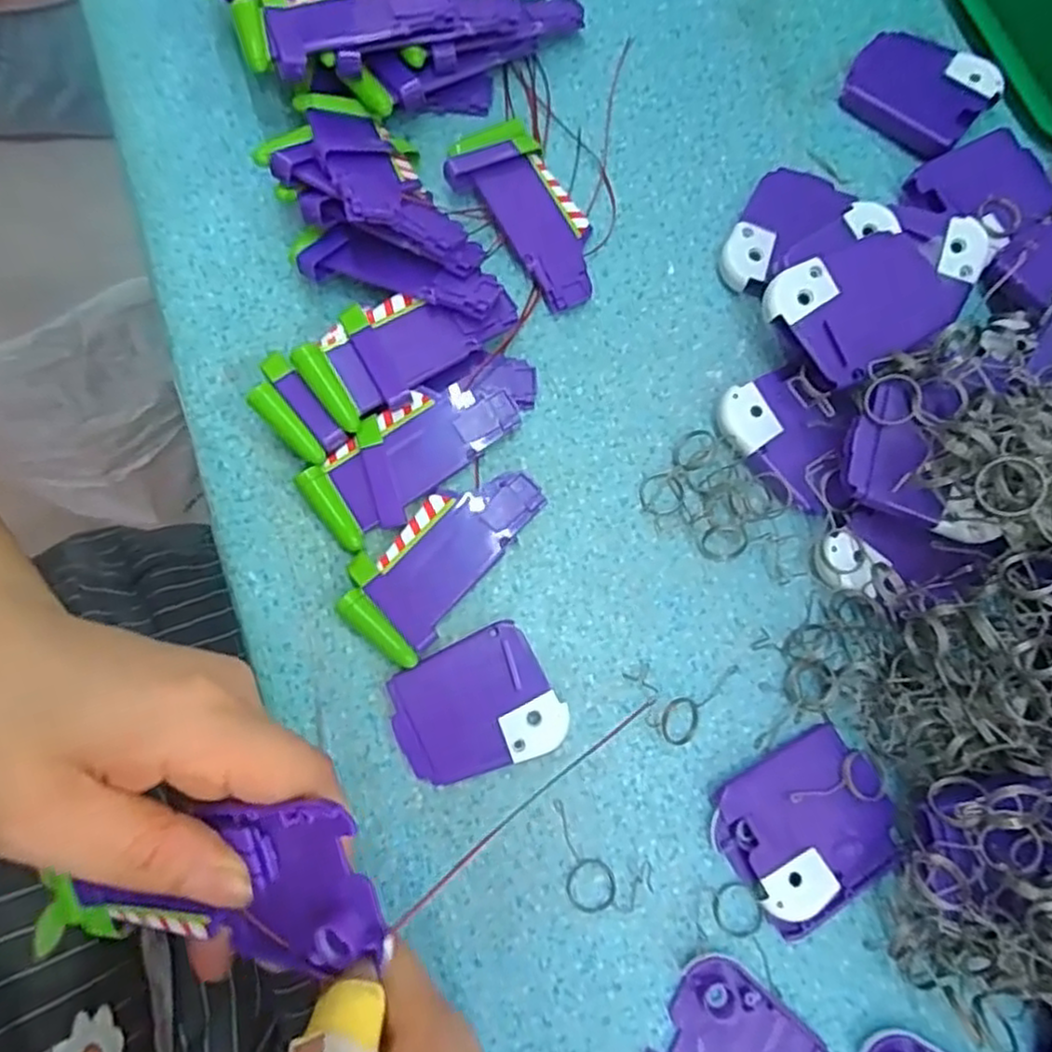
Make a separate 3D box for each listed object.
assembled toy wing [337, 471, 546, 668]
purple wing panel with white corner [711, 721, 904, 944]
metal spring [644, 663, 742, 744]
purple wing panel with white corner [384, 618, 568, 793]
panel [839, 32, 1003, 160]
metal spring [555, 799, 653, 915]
[{"bbox_3d":[-0.035,0.010,0.286,0.041,0.010,0.087,38,81,6],"label":"assembled toy wing"},{"bbox_3d":[0.107,0.114,0.266,0.064,0.013,0.058,-28,81,-6],"label":"purple wing panel with white corner"},{"bbox_3d":[0.069,0.072,0.280,0.043,0.004,0.016,-29,81,-6],"label":"metal spring"},{"bbox_3d":[-0.020,0.072,0.277,0.061,0.006,0.051,-26,80,-5],"label":"purple wing panel with white corner"},{"bbox_3d":[0.182,-0.203,0.330,0.061,0.014,0.047,36,81,6],"label":"panel"},{"bbox_3d":[0.024,0.129,0.267,0.046,0.004,0.028,33,81,6],"label":"metal spring"}]

